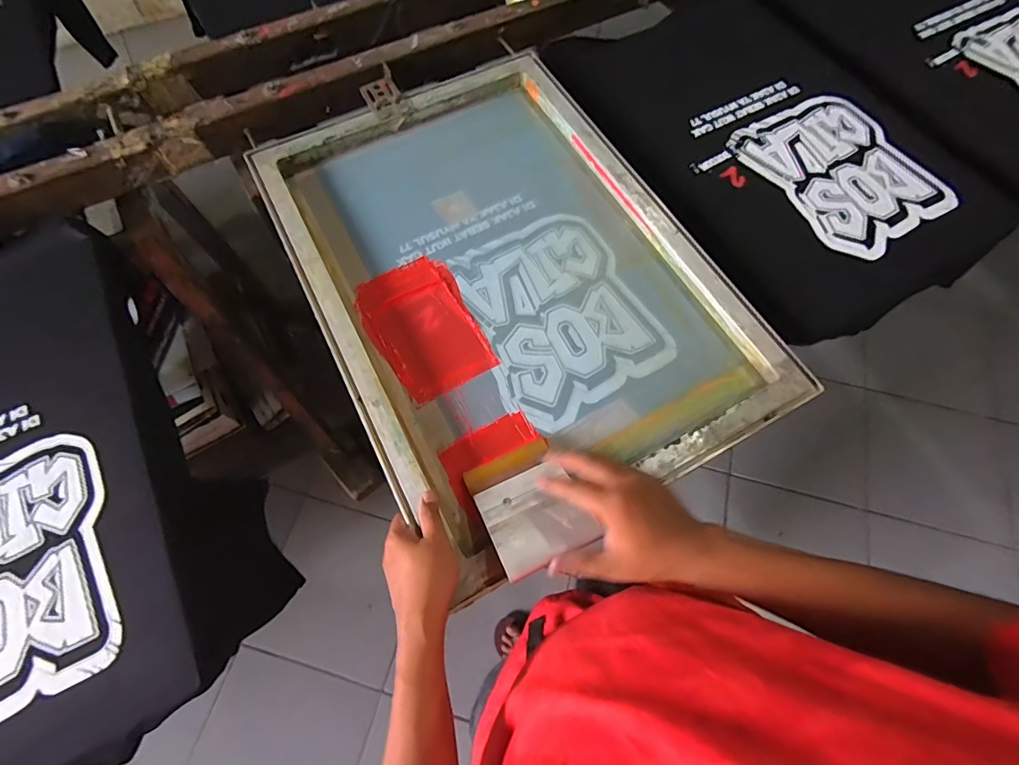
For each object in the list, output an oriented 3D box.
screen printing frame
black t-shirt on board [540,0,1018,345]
[{"bbox_3d":[-0.009,-0.146,0.622,0.464,0.043,0.649,-27,70,-11],"label":"screen printing frame"},{"bbox_3d":[0.394,-0.385,0.758,0.443,0.070,0.658,-25,68,-11],"label":"black t-shirt on board"}]

